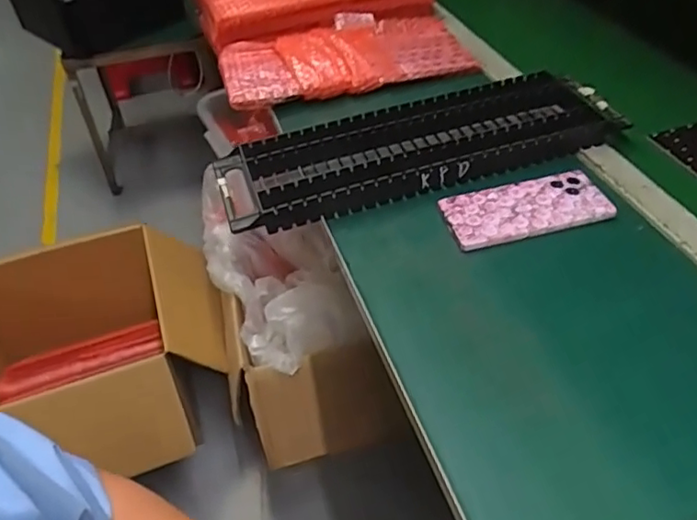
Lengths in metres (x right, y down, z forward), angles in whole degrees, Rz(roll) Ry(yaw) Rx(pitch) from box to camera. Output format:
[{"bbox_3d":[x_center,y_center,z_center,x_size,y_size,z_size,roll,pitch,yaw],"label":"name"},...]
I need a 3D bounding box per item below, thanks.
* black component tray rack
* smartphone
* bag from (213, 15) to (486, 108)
[{"bbox_3d":[0.075,-0.135,0.698,0.447,0.034,0.146,-16,45,-12],"label":"black component tray rack"},{"bbox_3d":[0.181,-0.053,0.614,0.166,0.011,0.074,-13,44,-9],"label":"smartphone"},{"bbox_3d":[-0.007,-0.295,0.858,0.351,0.043,0.171,-16,45,-10],"label":"bag"}]

